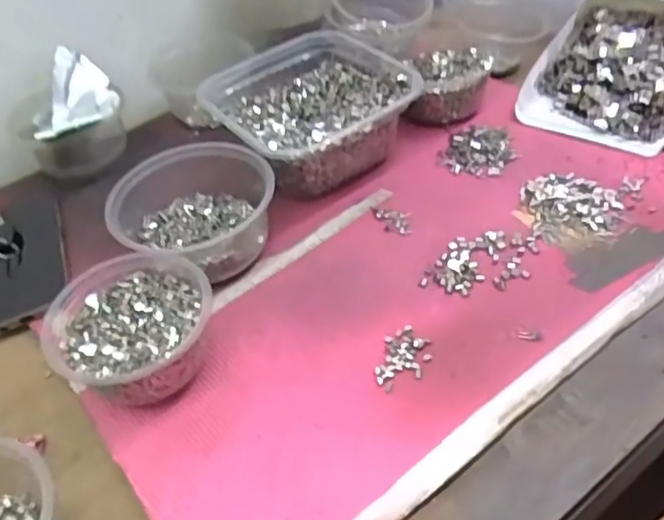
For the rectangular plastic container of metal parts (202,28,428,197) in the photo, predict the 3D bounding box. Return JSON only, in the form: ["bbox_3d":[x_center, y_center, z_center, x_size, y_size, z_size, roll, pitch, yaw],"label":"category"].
[{"bbox_3d":[-0.020,-0.142,0.638,0.171,0.067,0.174,-30,48,-21],"label":"rectangular plastic container of metal parts"}]

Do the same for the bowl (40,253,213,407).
[{"bbox_3d":[-0.143,0.054,0.477,0.112,0.059,0.113,-5,44,5],"label":"bowl"}]

